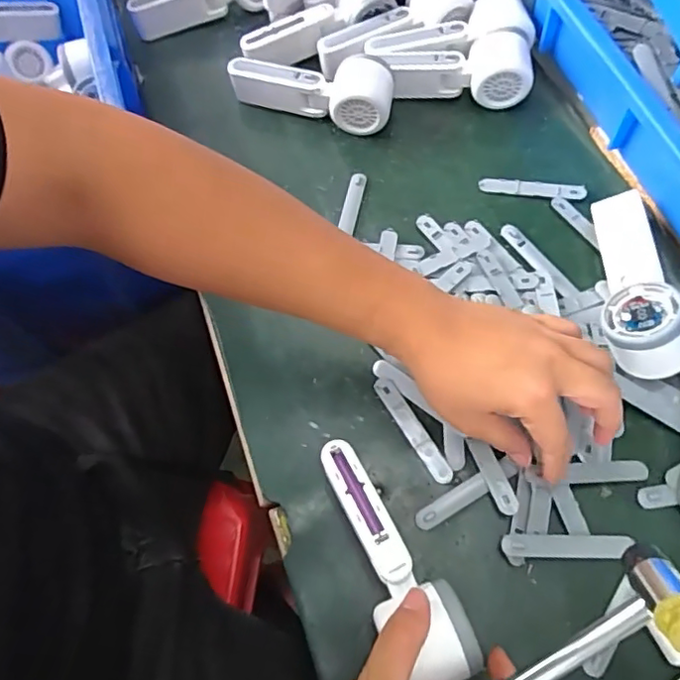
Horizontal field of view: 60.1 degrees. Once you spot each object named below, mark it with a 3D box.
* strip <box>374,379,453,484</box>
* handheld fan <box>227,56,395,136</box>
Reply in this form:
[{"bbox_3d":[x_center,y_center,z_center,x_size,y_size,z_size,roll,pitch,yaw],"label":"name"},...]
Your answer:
[{"bbox_3d":[0.058,0.071,0.469,0.015,0.008,0.096,-30,66,-10],"label":"strip"},{"bbox_3d":[-0.031,-0.252,0.595,0.170,0.058,0.055,10,65,8],"label":"handheld fan"}]

